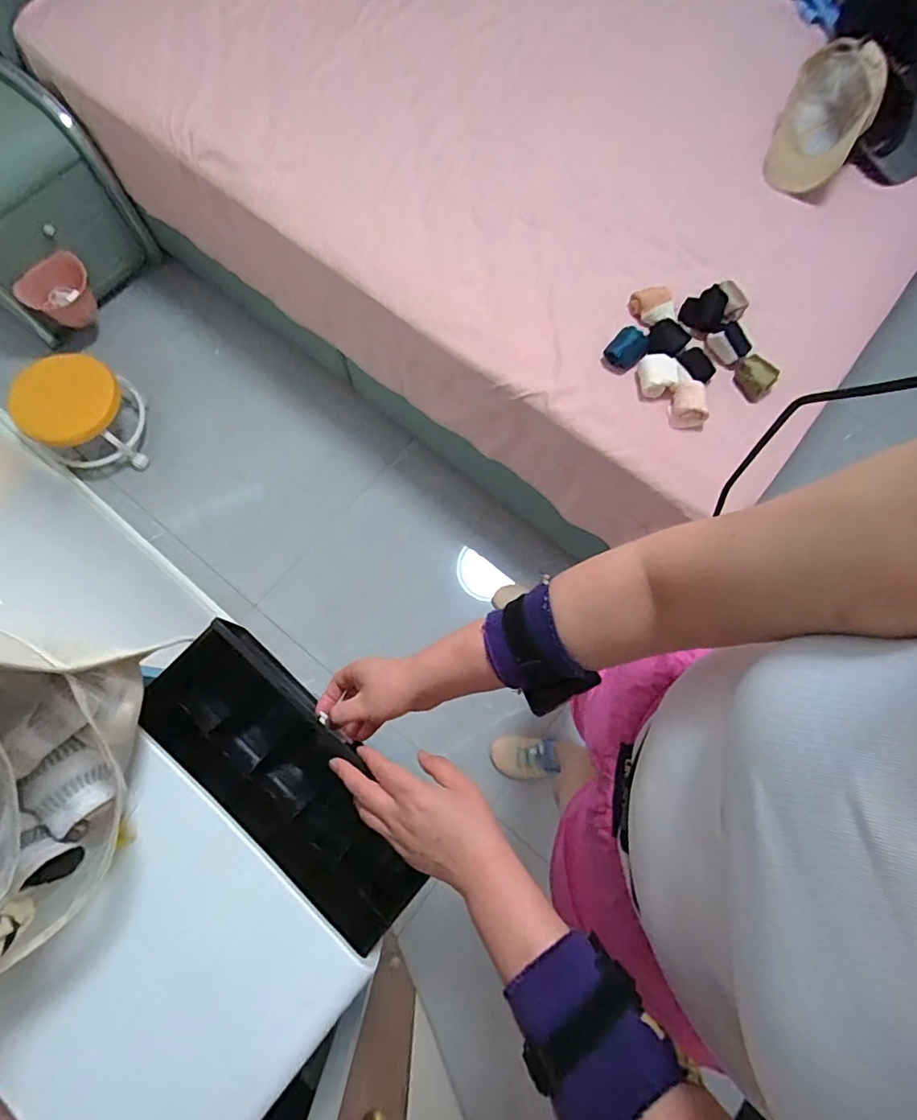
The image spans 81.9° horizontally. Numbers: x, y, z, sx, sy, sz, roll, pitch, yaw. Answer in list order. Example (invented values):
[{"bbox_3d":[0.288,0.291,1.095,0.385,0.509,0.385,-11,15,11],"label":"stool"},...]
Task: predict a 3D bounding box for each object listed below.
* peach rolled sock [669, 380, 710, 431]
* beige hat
[{"bbox_3d":[0.403,-0.270,0.923,0.068,0.039,0.075,8,74,1],"label":"peach rolled sock"},{"bbox_3d":[0.677,-0.815,0.985,0.147,0.159,0.226,22,74,5],"label":"beige hat"}]

